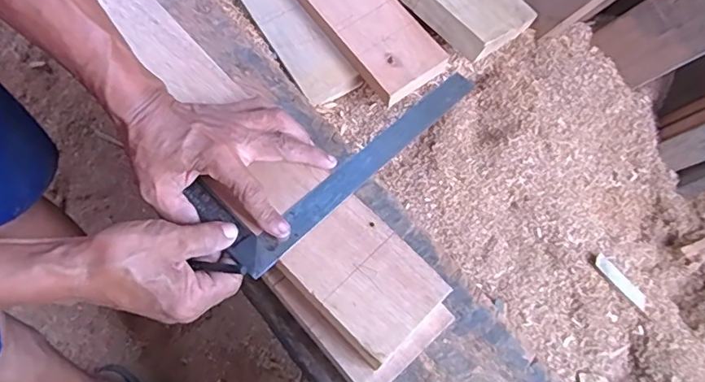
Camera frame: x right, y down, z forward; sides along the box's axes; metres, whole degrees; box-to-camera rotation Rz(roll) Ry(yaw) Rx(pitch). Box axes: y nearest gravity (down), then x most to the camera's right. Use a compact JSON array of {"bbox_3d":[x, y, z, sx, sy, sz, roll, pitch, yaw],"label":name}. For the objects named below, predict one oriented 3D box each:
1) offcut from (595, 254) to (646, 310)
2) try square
[{"bbox_3d":[0.391,0.133,0.735,0.112,0.009,0.024,41,67,-15],"label":"offcut"},{"bbox_3d":[-0.010,-0.039,0.476,0.315,0.023,0.092,-36,72,-22],"label":"try square"}]

